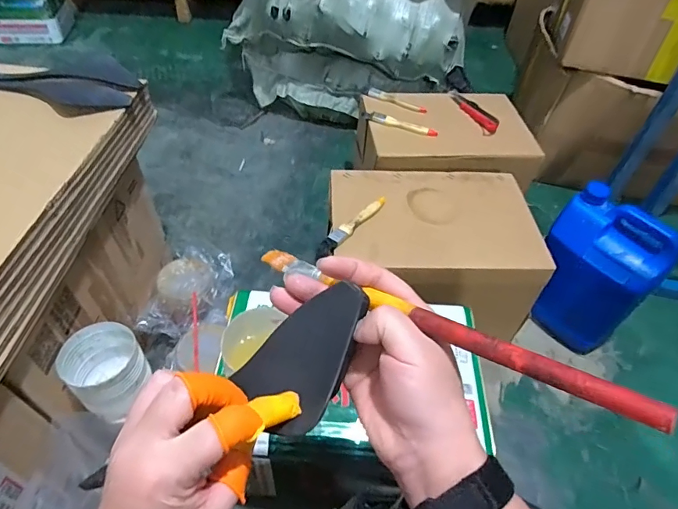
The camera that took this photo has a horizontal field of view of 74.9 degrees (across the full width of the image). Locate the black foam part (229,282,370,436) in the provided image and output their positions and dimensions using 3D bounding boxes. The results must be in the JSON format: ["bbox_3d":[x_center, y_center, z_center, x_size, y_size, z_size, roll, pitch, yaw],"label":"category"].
[{"bbox_3d":[-0.016,0.064,0.274,0.096,0.011,0.059,-47,62,5],"label":"black foam part"}]

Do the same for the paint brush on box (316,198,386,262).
[{"bbox_3d":[0.023,-0.052,0.745,0.027,0.011,0.177,31,53,21],"label":"paint brush on box"}]

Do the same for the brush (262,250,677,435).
[{"bbox_3d":[0.039,0.035,0.276,0.013,0.010,0.281,-36,36,-30],"label":"brush"}]

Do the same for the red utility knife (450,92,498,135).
[{"bbox_3d":[0.303,-0.321,0.997,0.040,0.016,0.155,-21,54,-21],"label":"red utility knife"}]

